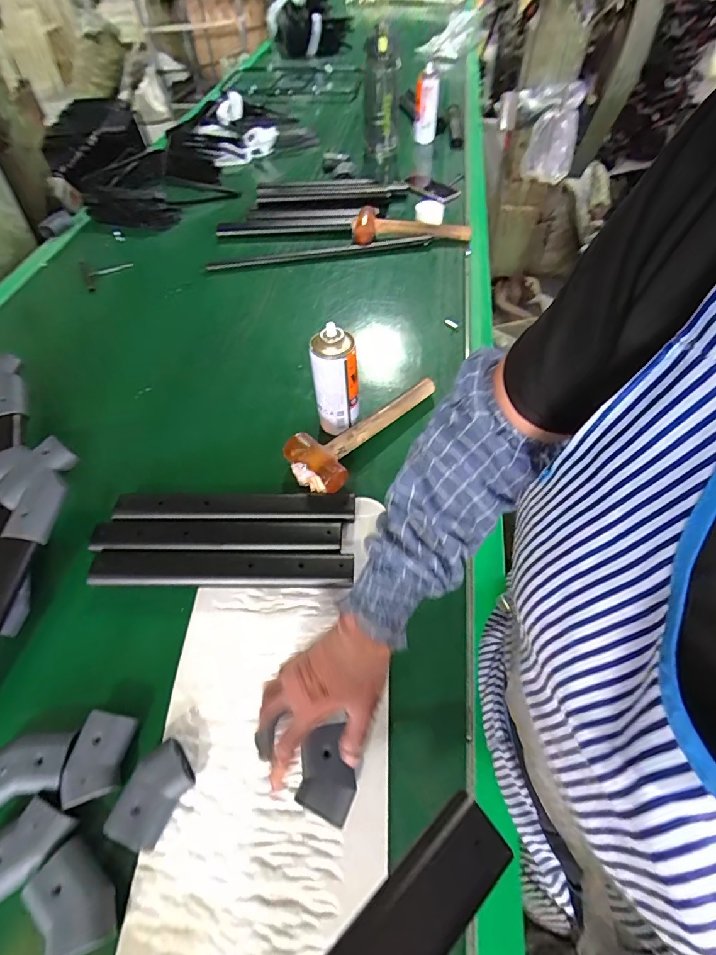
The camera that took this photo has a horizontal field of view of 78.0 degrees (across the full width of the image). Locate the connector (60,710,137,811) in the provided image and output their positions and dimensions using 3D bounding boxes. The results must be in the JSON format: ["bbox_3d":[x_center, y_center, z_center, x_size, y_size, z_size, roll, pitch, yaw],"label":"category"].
[{"bbox_3d":[-0.259,0.283,0.447,0.052,0.037,0.077,3,54,4],"label":"connector"}]

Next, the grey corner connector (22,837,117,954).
[{"bbox_3d":[-0.247,0.372,0.388,0.082,0.032,0.052,38,63,25],"label":"grey corner connector"}]

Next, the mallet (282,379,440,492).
[{"bbox_3d":[0.006,-0.089,0.696,0.103,0.049,0.284,33,61,23],"label":"mallet"}]

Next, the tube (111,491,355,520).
[{"bbox_3d":[-0.173,0.041,0.621,0.331,0.031,0.047,0,54,2],"label":"tube"}]

